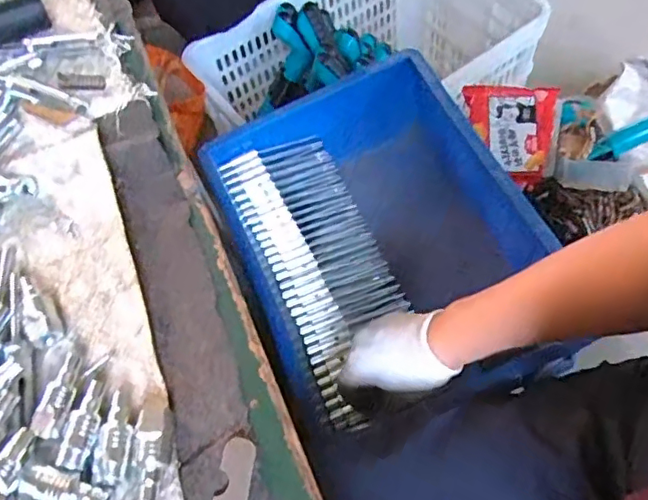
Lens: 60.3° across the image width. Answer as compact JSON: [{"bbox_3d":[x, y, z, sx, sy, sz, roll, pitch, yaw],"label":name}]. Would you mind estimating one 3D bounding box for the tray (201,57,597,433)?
[{"bbox_3d":[0.048,-0.031,0.628,0.279,0.135,0.363,-21,61,-12],"label":"tray"}]

